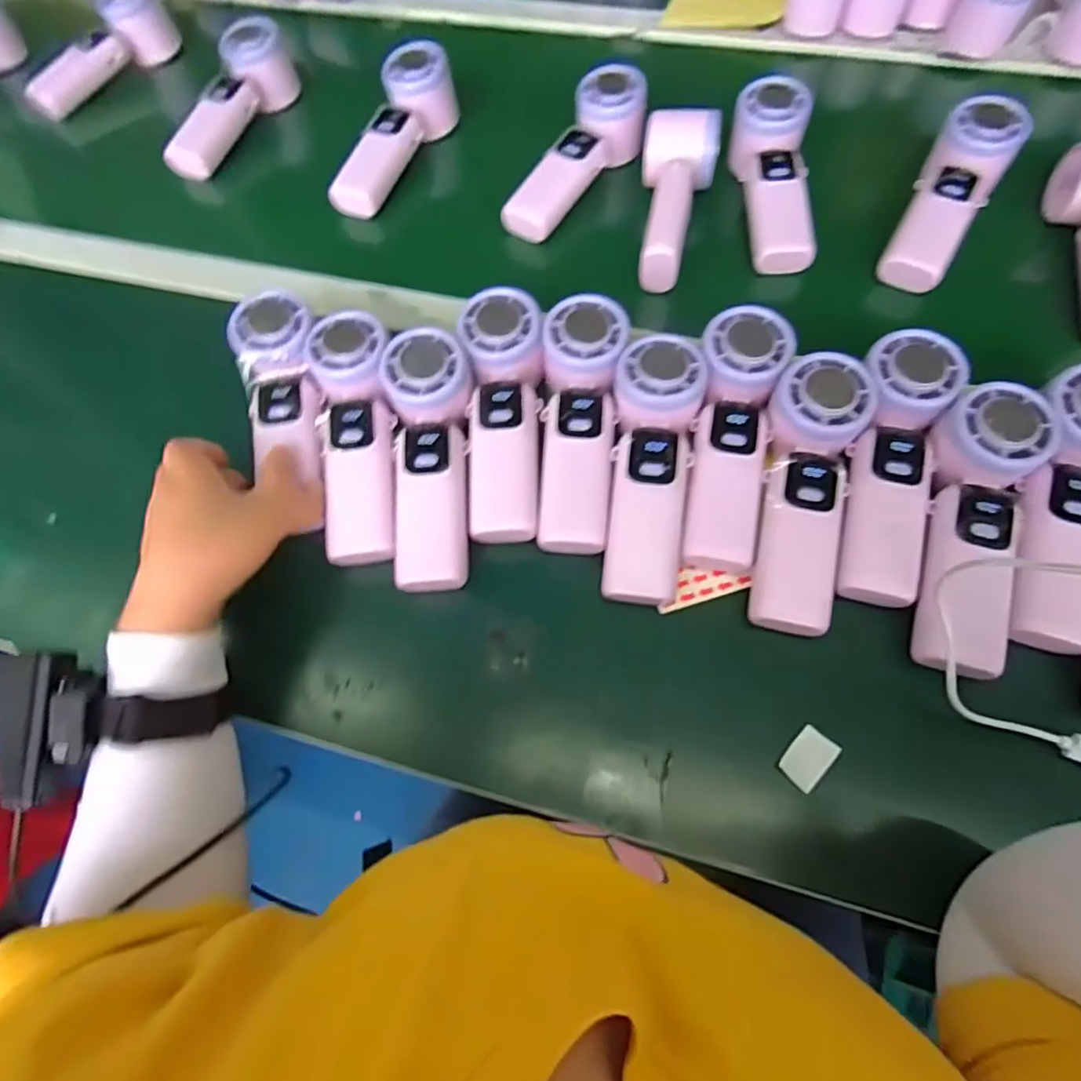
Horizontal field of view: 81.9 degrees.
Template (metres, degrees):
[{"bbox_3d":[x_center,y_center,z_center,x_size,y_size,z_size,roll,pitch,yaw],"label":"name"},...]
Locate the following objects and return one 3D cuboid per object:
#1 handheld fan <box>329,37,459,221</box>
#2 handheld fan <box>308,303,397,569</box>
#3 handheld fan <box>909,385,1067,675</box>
[{"bbox_3d":[-0.128,-0.358,0.546,0.057,0.061,0.162,20,67,12],"label":"handheld fan"},{"bbox_3d":[-0.120,-0.071,0.400,0.056,0.037,0.168,-10,64,-1],"label":"handheld fan"},{"bbox_3d":[0.249,-0.008,0.354,0.052,0.030,0.167,13,83,10],"label":"handheld fan"}]

